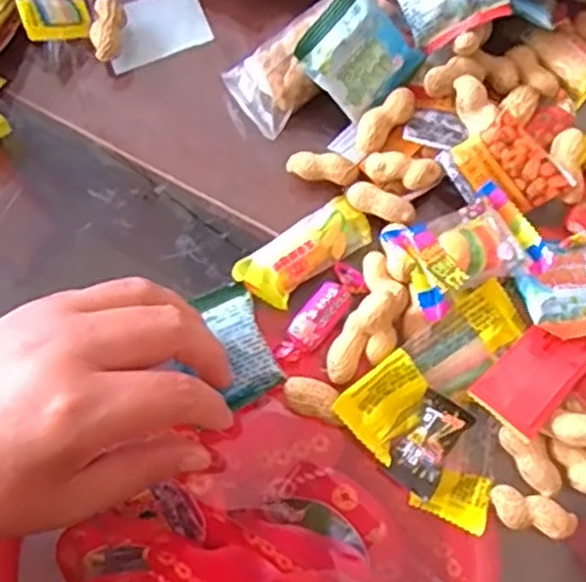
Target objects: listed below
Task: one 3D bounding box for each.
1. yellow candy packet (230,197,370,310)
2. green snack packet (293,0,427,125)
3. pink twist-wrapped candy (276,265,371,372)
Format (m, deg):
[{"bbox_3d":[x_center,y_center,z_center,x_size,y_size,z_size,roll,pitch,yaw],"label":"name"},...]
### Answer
[{"bbox_3d":[0.006,-0.021,0.354,0.068,0.009,0.029,-35,76,-8],"label":"yellow candy packet"},{"bbox_3d":[0.032,-0.119,0.361,0.048,0.009,0.051,-40,112,12],"label":"green snack packet"},{"bbox_3d":[0.013,0.012,0.350,0.018,0.012,0.058,36,78,11],"label":"pink twist-wrapped candy"}]

